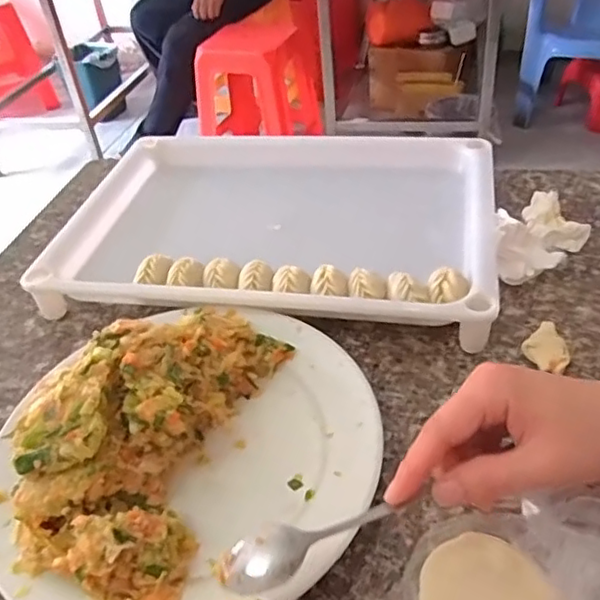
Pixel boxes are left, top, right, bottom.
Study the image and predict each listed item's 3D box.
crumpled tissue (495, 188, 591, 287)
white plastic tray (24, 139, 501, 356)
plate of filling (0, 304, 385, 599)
[{"bbox_3d":[0.203,-0.059,0.526,0.058,0.040,0.107,27,51,34],"label":"crumpled tissue"},{"bbox_3d":[-0.020,-0.074,0.572,0.380,0.039,0.262,4,42,13],"label":"white plastic tray"},{"bbox_3d":[-0.066,0.077,0.372,0.202,0.078,0.236,27,51,34],"label":"plate of filling"}]

